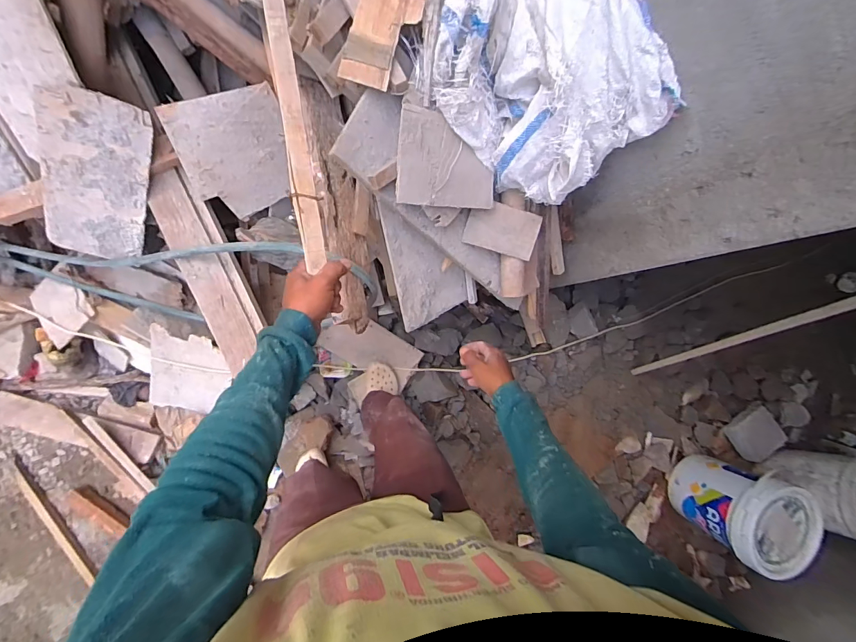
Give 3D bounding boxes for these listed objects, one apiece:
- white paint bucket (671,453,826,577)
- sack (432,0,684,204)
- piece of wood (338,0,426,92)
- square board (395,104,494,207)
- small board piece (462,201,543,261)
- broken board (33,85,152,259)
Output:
[{"bbox_3d":[0.989,0.604,1.268,0.243,0.302,0.253,0,89,-9],"label":"white paint bucket"},{"bbox_3d":[0.177,-0.461,0.729,0.475,0.288,0.246,36,84,-7],"label":"sack"},{"bbox_3d":[-0.080,-0.511,0.682,0.107,0.024,0.194,24,101,-8],"label":"piece of wood"},{"bbox_3d":[0.048,-0.326,0.815,0.240,0.013,0.171,-7,112,-34],"label":"square board"},{"bbox_3d":[0.182,-0.219,0.948,0.178,0.007,0.111,14,115,-12],"label":"small board piece"},{"bbox_3d":[-0.755,-0.310,0.898,0.197,0.015,0.411,16,129,-26],"label":"broken board"}]

